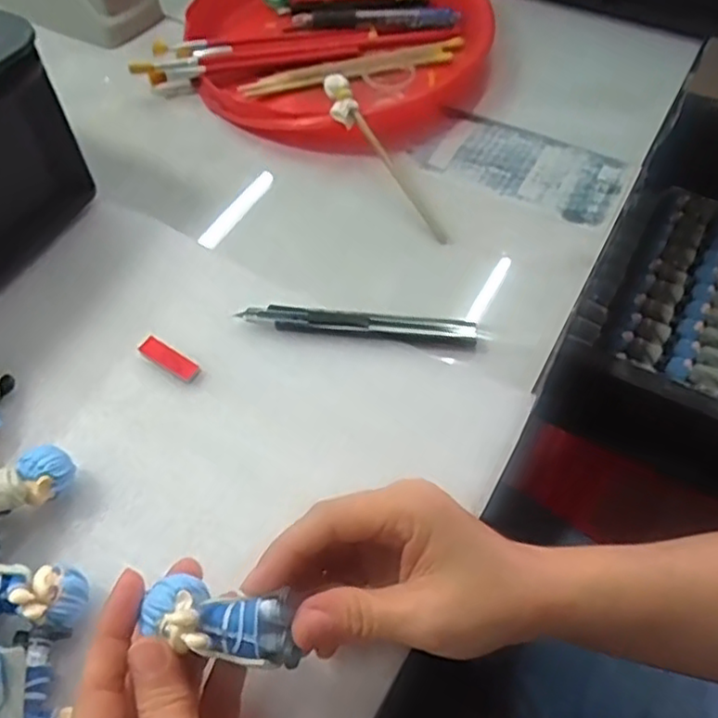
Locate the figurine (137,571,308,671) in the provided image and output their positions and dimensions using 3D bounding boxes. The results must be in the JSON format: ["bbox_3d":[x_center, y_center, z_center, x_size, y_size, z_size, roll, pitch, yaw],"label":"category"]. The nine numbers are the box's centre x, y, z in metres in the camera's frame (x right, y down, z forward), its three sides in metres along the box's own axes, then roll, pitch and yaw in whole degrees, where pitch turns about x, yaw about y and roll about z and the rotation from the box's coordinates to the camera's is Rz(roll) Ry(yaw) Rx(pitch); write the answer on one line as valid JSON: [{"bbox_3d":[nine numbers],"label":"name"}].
[{"bbox_3d":[-0.050,0.096,0.245,0.060,0.018,0.027,14,56,6],"label":"figurine"}]

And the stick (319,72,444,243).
[{"bbox_3d":[0.017,-0.136,0.455,0.018,0.017,0.142,-34,85,-18],"label":"stick"}]

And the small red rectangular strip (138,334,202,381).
[{"bbox_3d":[-0.109,-0.001,0.382,0.038,0.006,0.013,29,61,20],"label":"small red rectangular strip"}]

